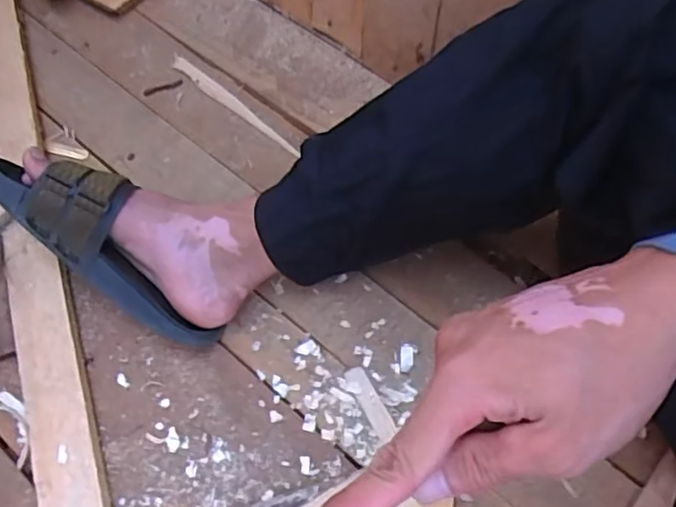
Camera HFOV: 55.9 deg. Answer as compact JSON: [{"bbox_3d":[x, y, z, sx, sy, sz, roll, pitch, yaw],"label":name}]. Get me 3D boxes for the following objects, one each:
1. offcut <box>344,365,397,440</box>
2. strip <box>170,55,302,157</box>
[{"bbox_3d":[0.028,0.138,0.587,0.021,0.004,0.072,-25,64,-11],"label":"offcut"},{"bbox_3d":[-0.129,-0.183,0.770,0.224,0.009,0.017,40,70,20],"label":"strip"}]

